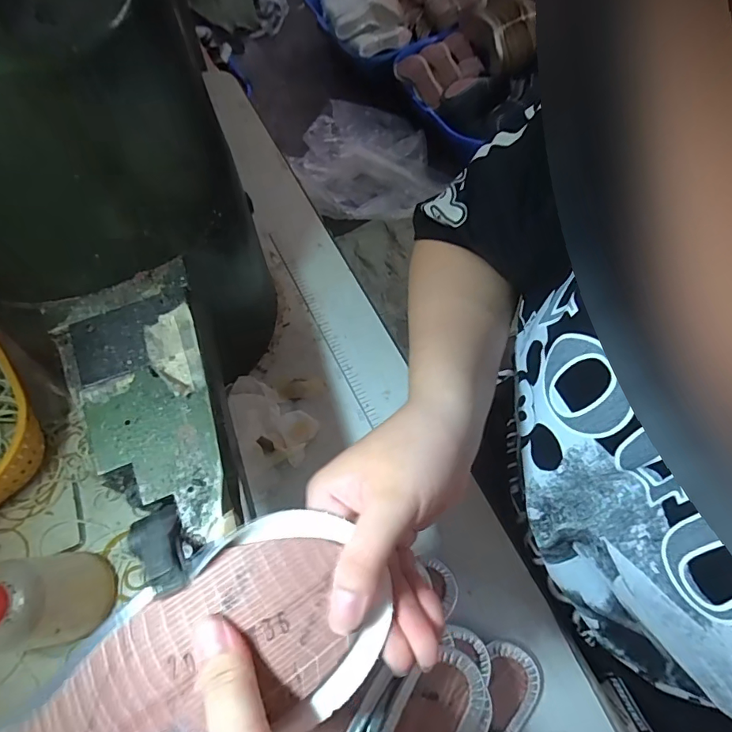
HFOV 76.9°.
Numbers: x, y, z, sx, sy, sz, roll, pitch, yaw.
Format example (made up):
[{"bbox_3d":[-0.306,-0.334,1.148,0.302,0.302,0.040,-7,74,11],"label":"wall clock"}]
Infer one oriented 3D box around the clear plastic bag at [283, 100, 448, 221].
[{"bbox_3d":[-0.022,-0.704,1.559,0.446,0.088,0.476,-21,68,-11],"label":"clear plastic bag"}]

